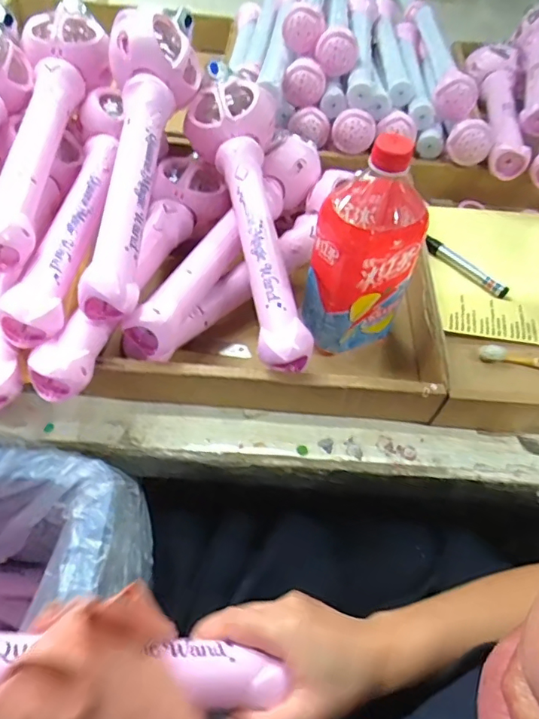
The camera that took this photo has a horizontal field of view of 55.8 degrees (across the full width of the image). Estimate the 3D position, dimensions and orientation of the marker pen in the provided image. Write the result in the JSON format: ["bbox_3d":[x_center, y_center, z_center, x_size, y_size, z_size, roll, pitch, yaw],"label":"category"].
[{"bbox_3d":[0.240,-0.114,0.626,0.020,0.015,0.116,-32,63,-23],"label":"marker pen"}]

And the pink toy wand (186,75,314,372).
[{"bbox_3d":[-0.015,-0.147,0.523,0.095,0.062,0.342,-9,70,-10],"label":"pink toy wand"}]

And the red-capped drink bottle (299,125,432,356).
[{"bbox_3d":[0.090,-0.104,0.477,0.093,0.204,0.101,13,55,5],"label":"red-capped drink bottle"}]

